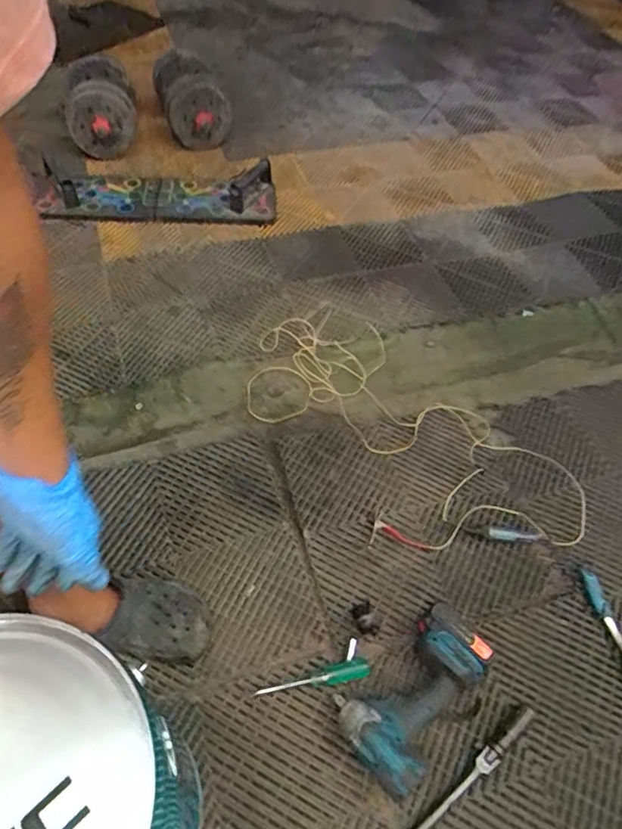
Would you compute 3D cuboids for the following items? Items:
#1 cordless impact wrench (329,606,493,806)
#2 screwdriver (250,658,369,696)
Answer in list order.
[{"bbox_3d":[0.145,0.386,0.800,0.138,0.087,0.245,35,58,19],"label":"cordless impact wrench"},{"bbox_3d":[0.004,0.392,0.824,0.167,0.024,0.028,-10,55,-12],"label":"screwdriver"}]

